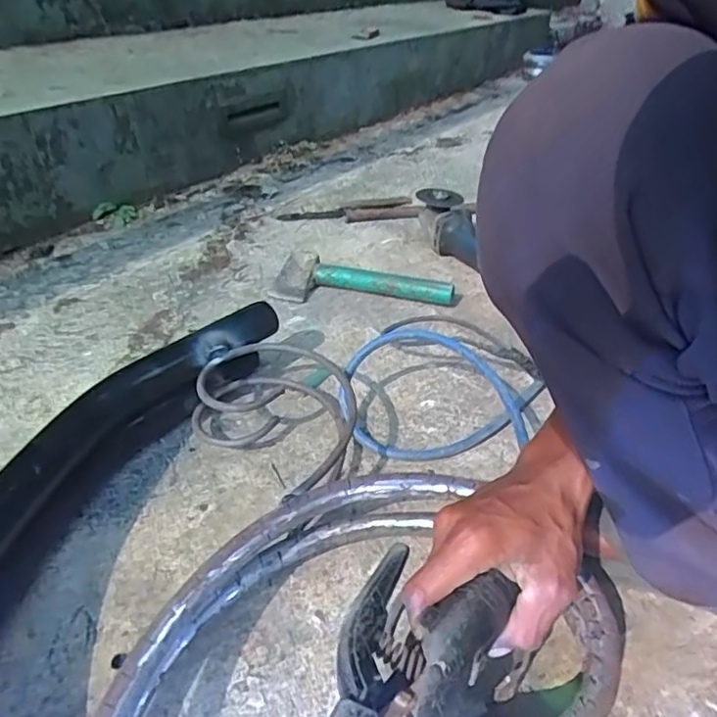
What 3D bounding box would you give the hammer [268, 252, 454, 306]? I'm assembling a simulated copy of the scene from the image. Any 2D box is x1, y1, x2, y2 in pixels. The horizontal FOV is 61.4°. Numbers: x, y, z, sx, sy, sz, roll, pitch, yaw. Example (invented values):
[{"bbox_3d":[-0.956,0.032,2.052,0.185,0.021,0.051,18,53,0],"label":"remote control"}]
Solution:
[{"bbox_3d":[0.004,-0.108,0.897,0.256,0.038,0.089,8,36,9],"label":"hammer"}]

